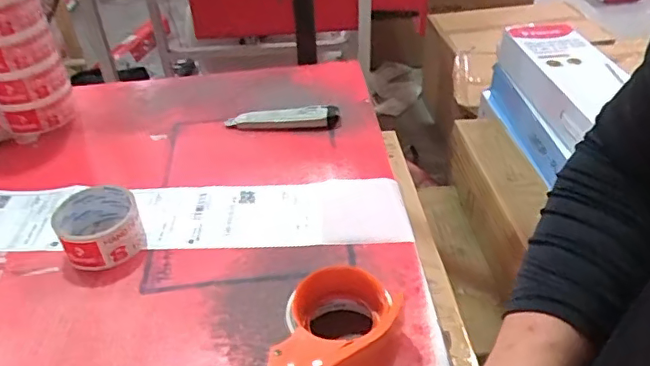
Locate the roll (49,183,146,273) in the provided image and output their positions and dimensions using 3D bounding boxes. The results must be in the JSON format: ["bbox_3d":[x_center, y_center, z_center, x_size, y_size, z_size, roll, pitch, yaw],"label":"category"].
[{"bbox_3d":[-0.241,0.047,0.600,0.081,0.045,0.082,-1,40,1],"label":"roll"}]

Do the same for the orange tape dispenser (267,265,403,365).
[{"bbox_3d":[-0.004,0.134,0.473,0.136,0.061,0.088,-26,45,-26],"label":"orange tape dispenser"}]

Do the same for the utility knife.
[{"bbox_3d":[-0.058,-0.087,0.770,0.152,0.023,0.027,-3,40,-2],"label":"utility knife"}]

